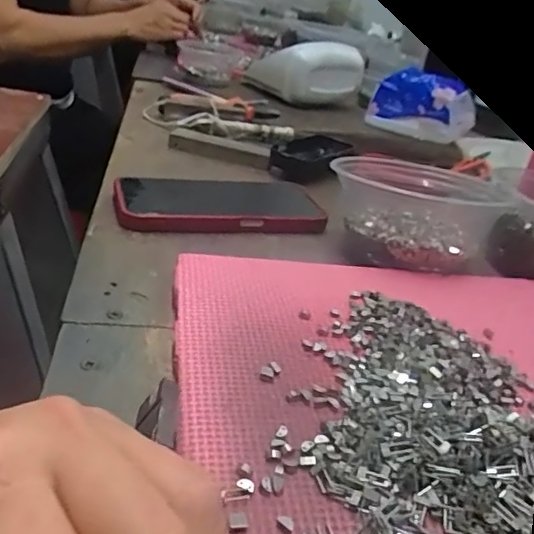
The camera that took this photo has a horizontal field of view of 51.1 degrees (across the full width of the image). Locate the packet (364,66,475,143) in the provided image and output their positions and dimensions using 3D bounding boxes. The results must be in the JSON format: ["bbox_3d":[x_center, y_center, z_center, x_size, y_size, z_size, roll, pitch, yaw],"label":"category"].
[{"bbox_3d":[0.220,-0.240,0.819,0.164,0.086,0.059,26,33,30],"label":"packet"}]

